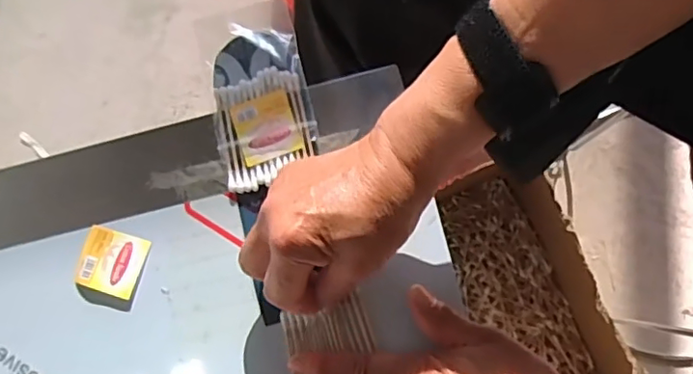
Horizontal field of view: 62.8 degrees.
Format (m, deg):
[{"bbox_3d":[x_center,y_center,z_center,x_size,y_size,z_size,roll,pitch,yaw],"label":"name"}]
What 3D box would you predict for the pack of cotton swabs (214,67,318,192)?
[{"bbox_3d":[-0.055,-0.040,0.383,0.063,0.014,0.073,-17,77,-3],"label":"pack of cotton swabs"}]

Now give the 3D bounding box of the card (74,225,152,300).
[{"bbox_3d":[-0.156,0.049,0.376,0.041,0.004,0.039,17,78,5],"label":"card"}]

